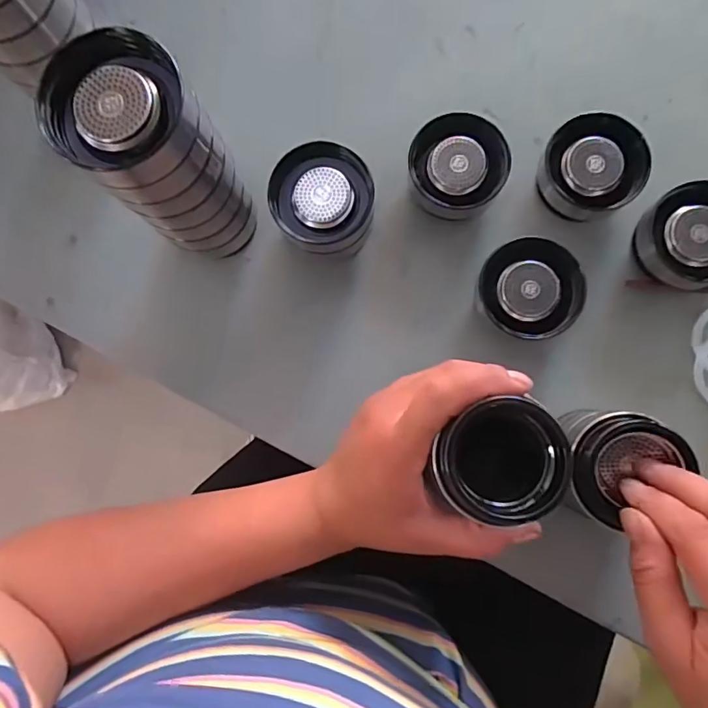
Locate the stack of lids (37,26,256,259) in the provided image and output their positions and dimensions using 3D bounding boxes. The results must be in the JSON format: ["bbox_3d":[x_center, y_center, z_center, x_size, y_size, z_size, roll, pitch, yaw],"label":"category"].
[{"bbox_3d":[-0.105,-0.106,0.294,0.062,0.152,0.066,41,88,6],"label":"stack of lids"}]

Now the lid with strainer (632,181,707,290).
[{"bbox_3d":[0.229,-0.079,0.334,0.065,0.032,0.062,8,85,4],"label":"lid with strainer"}]

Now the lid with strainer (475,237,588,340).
[{"bbox_3d":[0.119,-0.043,0.336,0.066,0.032,0.062,0,84,3],"label":"lid with strainer"}]

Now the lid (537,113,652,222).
[{"bbox_3d":[0.163,-0.126,0.342,0.066,0.034,0.061,0,84,3],"label":"lid"}]

